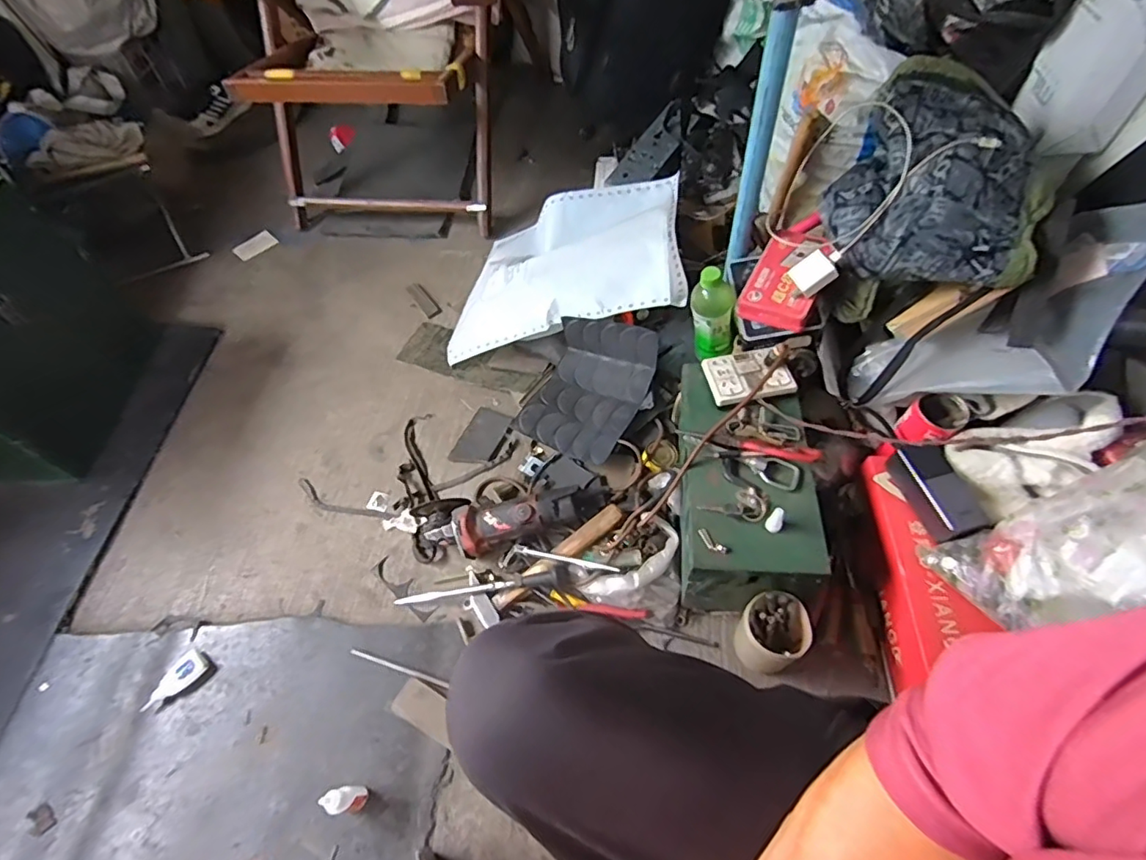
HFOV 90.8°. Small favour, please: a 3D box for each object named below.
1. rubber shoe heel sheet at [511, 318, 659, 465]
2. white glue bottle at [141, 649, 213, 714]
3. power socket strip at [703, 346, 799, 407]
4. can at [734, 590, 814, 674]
[{"bbox_3d":[0.023,-0.073,0.945,0.186,0.109,0.200,20,60,16],"label":"rubber shoe heel sheet"},{"bbox_3d":[-0.561,0.358,0.798,0.044,0.027,0.094,30,63,21],"label":"white glue bottle"},{"bbox_3d":[0.259,-0.083,0.829,0.113,0.024,0.086,-8,56,-2],"label":"power socket strip"},{"bbox_3d":[0.256,0.261,0.733,0.080,0.112,0.073,-2,56,3],"label":"can"}]

